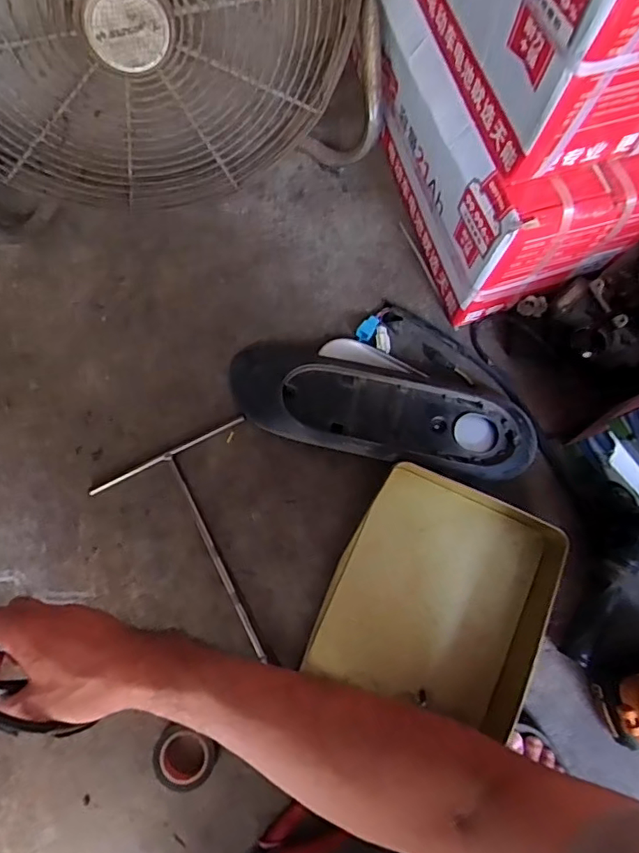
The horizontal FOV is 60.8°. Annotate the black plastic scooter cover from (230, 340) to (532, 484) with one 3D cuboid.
[{"bbox_3d":[0.078,-0.036,0.648,0.371,0.043,0.165,13,76,2],"label":"black plastic scooter cover"}]

